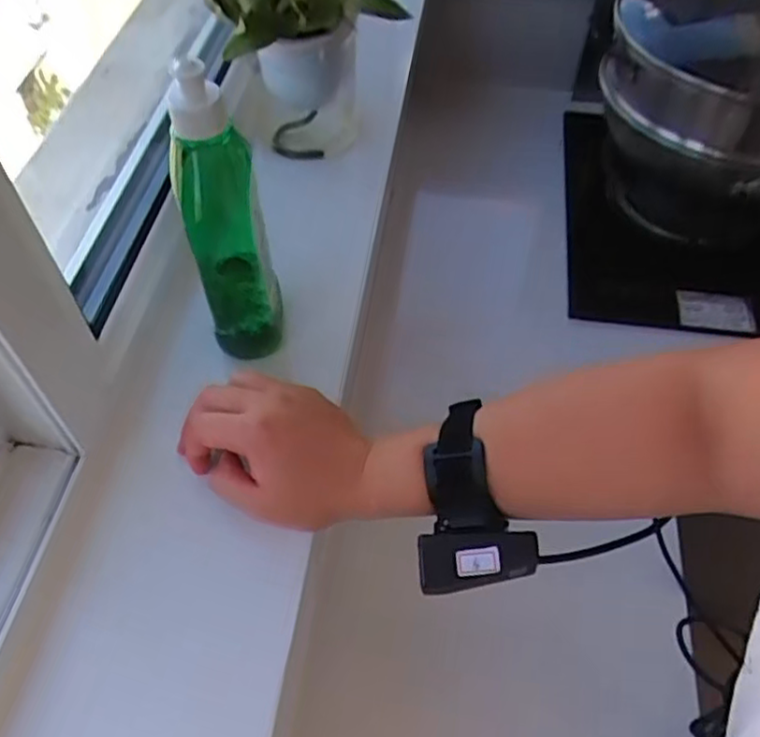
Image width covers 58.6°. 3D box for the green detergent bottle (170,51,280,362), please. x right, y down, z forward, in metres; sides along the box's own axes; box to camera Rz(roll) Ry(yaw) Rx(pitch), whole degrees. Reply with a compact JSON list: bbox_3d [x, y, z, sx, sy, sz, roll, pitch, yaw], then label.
[{"bbox_3d":[-0.093,-0.085,0.417,0.050,0.188,0.045,-16,56,-12],"label":"green detergent bottle"}]

